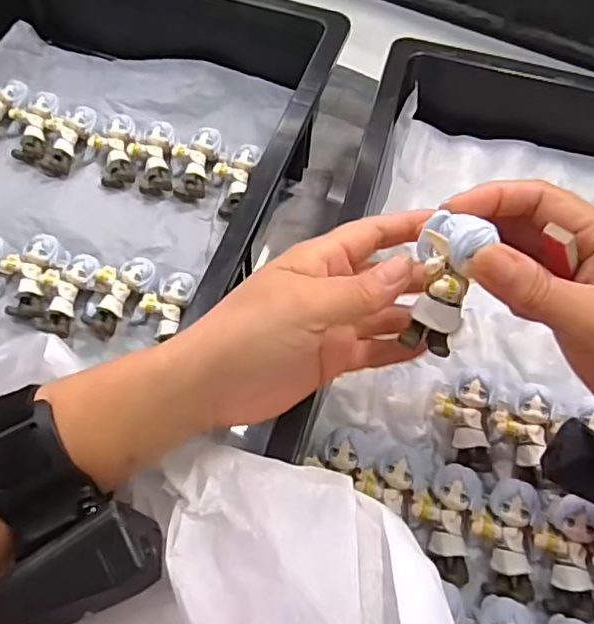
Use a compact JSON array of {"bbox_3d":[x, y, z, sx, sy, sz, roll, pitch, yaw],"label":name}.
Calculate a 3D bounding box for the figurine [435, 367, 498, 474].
[{"bbox_3d":[0.106,0.064,0.362,0.041,0.029,0.062,12,63,5],"label":"figurine"}]

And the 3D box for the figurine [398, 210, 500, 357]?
[{"bbox_3d":[0.065,-0.010,0.254,0.027,0.060,0.024,10,24,4],"label":"figurine"}]

